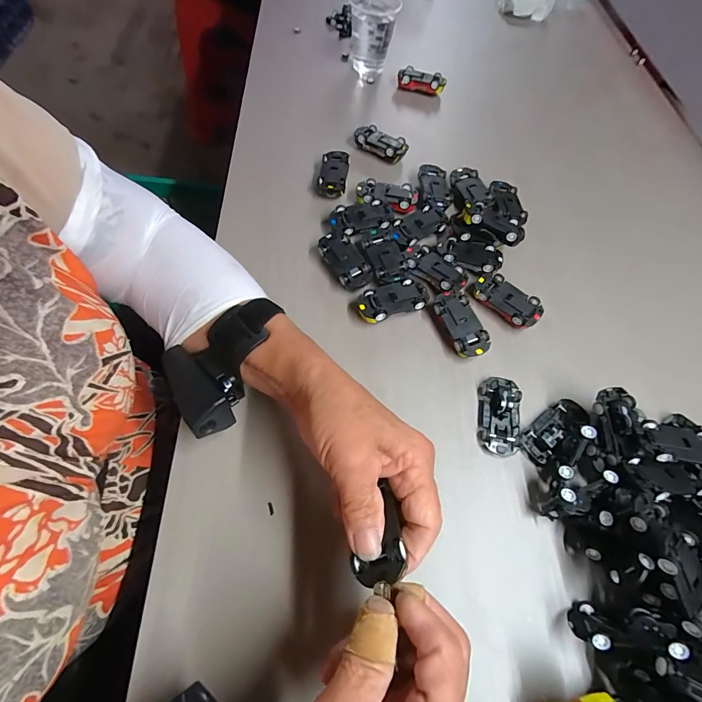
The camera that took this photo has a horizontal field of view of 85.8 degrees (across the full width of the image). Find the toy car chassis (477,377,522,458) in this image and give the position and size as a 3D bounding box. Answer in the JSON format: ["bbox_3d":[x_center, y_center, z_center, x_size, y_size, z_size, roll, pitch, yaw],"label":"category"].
[{"bbox_3d":[0.122,0.052,0.309,0.033,0.011,0.065,14,62,2],"label":"toy car chassis"}]

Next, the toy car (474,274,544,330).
[{"bbox_3d":[0.147,-0.045,0.359,0.063,0.022,0.031,41,67,16],"label":"toy car"}]

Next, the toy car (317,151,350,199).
[{"bbox_3d":[-0.019,-0.193,0.415,0.030,0.019,0.061,7,62,-1],"label":"toy car"}]

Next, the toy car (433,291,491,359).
[{"bbox_3d":[0.098,-0.023,0.340,0.031,0.019,0.063,-19,66,-14],"label":"toy car"}]

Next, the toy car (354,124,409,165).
[{"bbox_3d":[0.035,-0.240,0.445,0.062,0.023,0.028,33,65,12],"label":"toy car"}]

